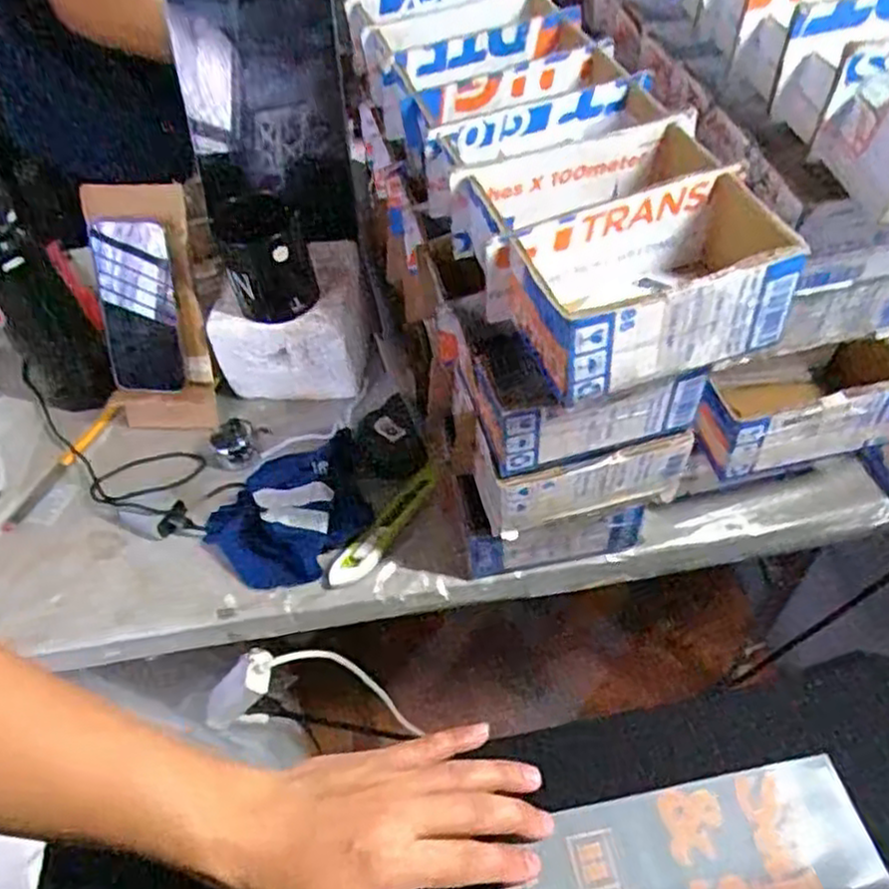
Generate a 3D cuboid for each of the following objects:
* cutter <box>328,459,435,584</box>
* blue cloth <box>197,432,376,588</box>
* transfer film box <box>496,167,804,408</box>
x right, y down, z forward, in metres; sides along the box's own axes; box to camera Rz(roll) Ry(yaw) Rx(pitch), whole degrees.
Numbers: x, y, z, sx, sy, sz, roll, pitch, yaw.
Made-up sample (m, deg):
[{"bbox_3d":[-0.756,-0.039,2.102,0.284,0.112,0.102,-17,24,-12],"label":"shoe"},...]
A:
[{"bbox_3d":[-0.055,0.074,0.689,0.026,0.023,0.147,24,58,21],"label":"cutter"},{"bbox_3d":[-0.140,0.052,0.691,0.160,0.048,0.137,-39,59,-23],"label":"blue cloth"},{"bbox_3d":[0.129,-0.100,0.461,0.177,0.067,0.096,-17,53,-9],"label":"transfer film box"}]

